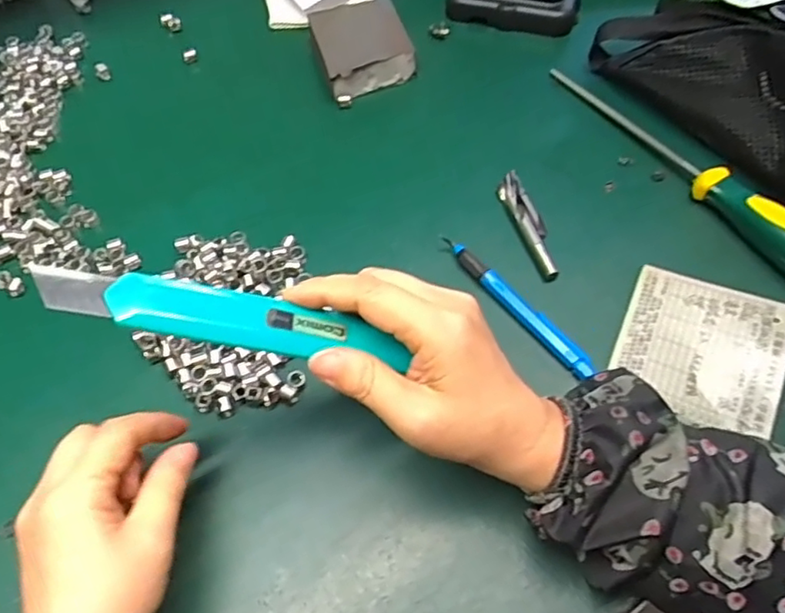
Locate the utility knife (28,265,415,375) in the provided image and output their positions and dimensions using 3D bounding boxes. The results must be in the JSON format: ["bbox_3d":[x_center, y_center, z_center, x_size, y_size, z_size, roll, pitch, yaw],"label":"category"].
[{"bbox_3d":[-0.065,0.004,0.256,0.145,0.008,0.025,11,59,-18],"label":"utility knife"}]

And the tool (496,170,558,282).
[{"bbox_3d":[0.088,-0.055,0.402,0.017,0.008,0.086,-14,61,-5],"label":"tool"}]

